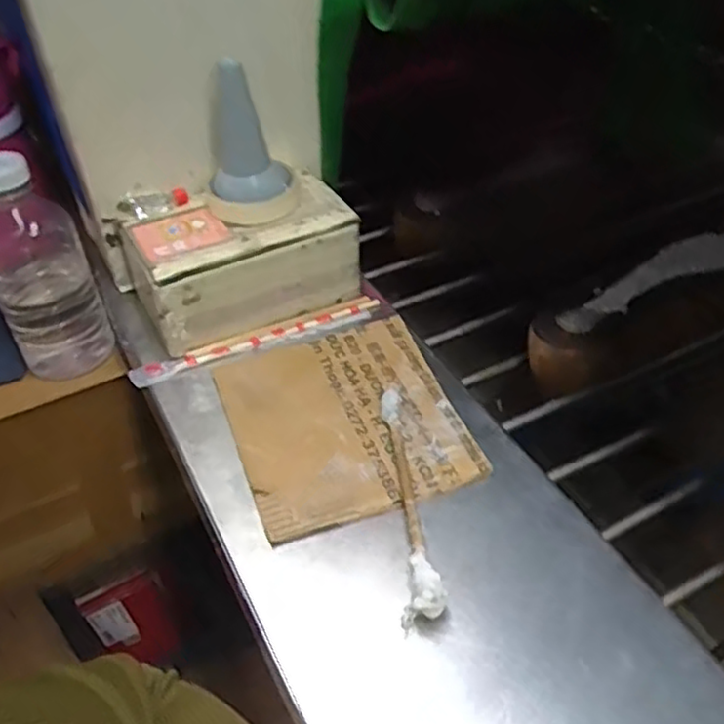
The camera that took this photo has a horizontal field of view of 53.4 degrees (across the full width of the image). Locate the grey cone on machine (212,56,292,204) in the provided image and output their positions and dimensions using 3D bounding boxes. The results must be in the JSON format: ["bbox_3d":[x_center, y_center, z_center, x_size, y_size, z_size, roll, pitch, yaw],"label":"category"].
[{"bbox_3d":[-0.099,-0.201,0.618,0.064,0.112,0.056,-6,43,-5],"label":"grey cone on machine"}]

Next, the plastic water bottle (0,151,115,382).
[{"bbox_3d":[-0.313,-0.087,0.698,0.093,0.229,0.097,-21,46,-19],"label":"plastic water bottle"}]

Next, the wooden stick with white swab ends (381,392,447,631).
[{"bbox_3d":[0.033,0.093,0.514,0.024,0.021,0.193,-2,43,-3],"label":"wooden stick with white swab ends"}]

